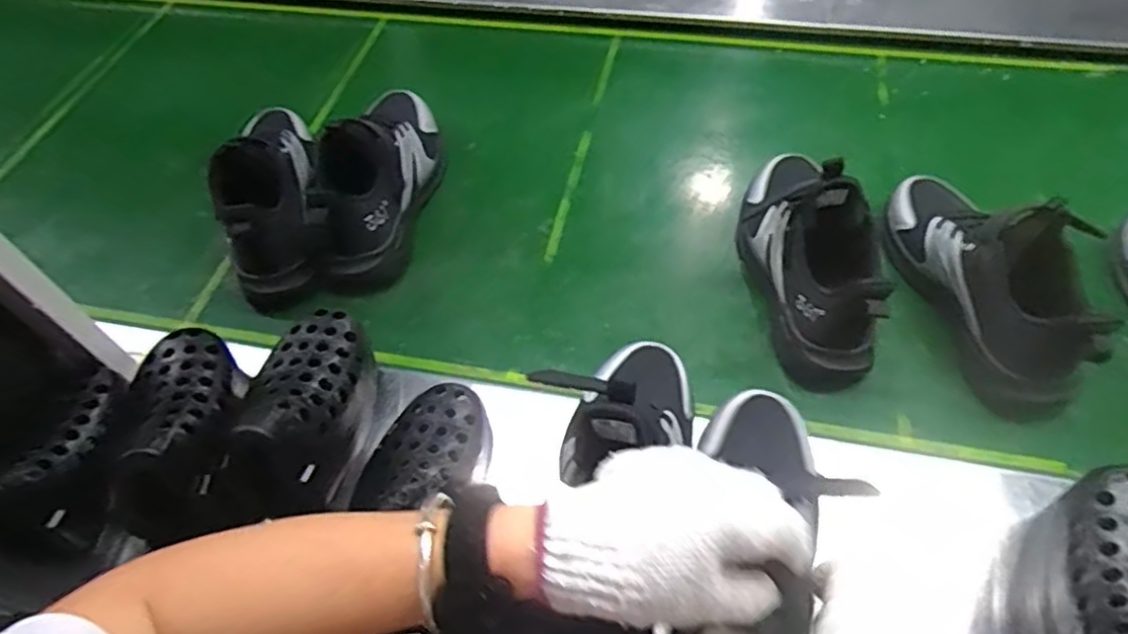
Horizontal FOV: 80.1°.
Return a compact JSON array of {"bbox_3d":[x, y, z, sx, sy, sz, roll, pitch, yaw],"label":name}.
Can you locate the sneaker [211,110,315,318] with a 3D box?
[{"bbox_3d":[-0.306,-0.140,0.690,0.092,0.122,0.243,-18,56,-9],"label":"sneaker"}]

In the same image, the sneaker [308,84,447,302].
[{"bbox_3d":[-0.184,-0.156,0.682,0.086,0.124,0.246,3,55,5],"label":"sneaker"}]

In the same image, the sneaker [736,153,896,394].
[{"bbox_3d":[0.212,-0.069,0.590,0.077,0.129,0.235,-6,55,-1],"label":"sneaker"}]

